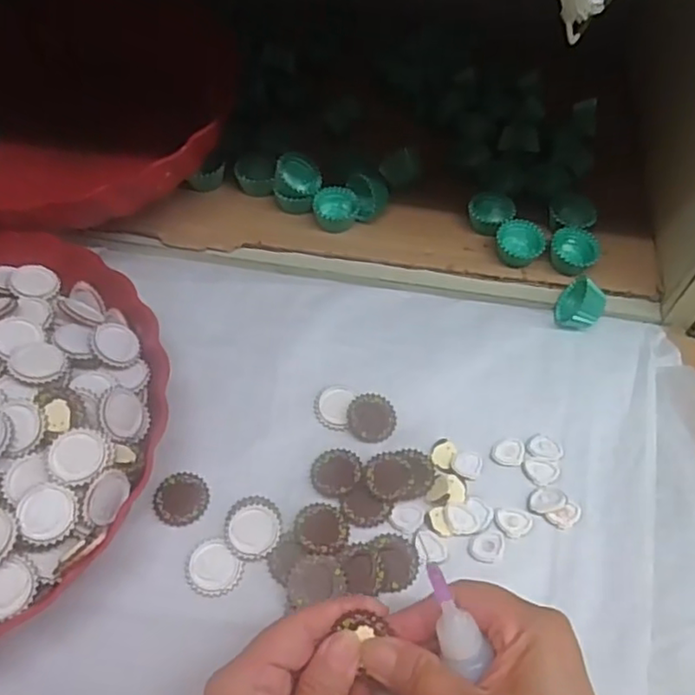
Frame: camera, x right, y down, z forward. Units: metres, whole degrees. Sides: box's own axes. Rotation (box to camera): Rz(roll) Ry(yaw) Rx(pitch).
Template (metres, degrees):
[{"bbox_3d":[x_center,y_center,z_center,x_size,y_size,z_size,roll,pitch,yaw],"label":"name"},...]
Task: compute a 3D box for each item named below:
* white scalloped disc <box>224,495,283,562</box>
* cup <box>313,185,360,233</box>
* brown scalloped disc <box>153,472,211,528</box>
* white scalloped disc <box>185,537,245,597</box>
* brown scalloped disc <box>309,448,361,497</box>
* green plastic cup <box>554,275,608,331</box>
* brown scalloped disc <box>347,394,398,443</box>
[{"bbox_3d":[-0.050,0.094,0.335,0.030,0.005,0.034,-6,58,-8],"label":"white scalloped disc"},{"bbox_3d":[-0.008,-0.098,0.448,0.031,0.015,0.030,2,58,-3],"label":"cup"},{"bbox_3d":[-0.090,0.080,0.341,0.029,0.004,0.030,2,58,-3],"label":"brown scalloped disc"},{"bbox_3d":[-0.069,0.112,0.324,0.029,0.004,0.026,41,64,20],"label":"white scalloped disc"},{"bbox_3d":[-0.006,0.068,0.351,0.027,0.005,0.028,2,58,-3],"label":"brown scalloped disc"},{"bbox_3d":[0.151,-0.028,0.412,0.027,0.028,0.032,29,60,14],"label":"green plastic cup"},{"bbox_3d":[0.015,0.041,0.370,0.030,0.006,0.028,2,58,-3],"label":"brown scalloped disc"}]

